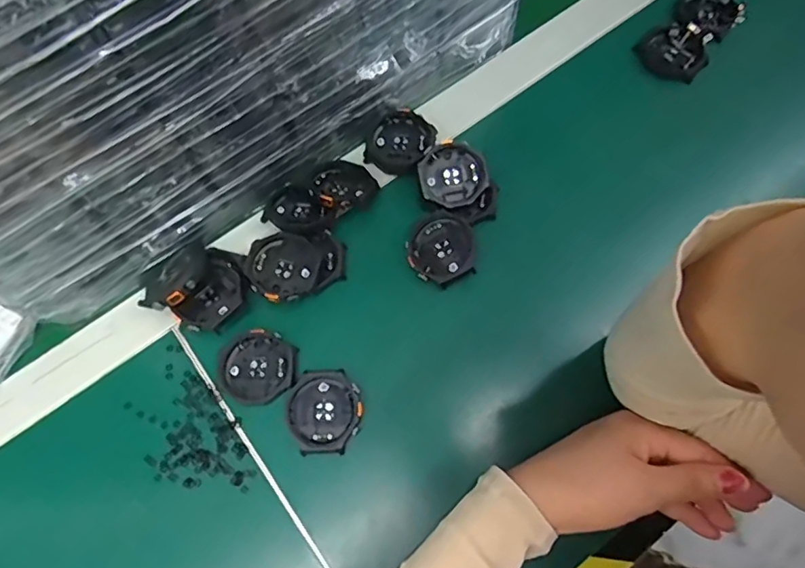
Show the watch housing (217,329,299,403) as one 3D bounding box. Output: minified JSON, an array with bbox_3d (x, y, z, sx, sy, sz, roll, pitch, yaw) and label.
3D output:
[{"bbox_3d":[-0.098,0.056,0.366,0.051,0.008,0.047,-1,69,2],"label":"watch housing"}]

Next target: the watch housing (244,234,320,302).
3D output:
[{"bbox_3d":[-0.084,-0.012,0.378,0.048,0.011,0.048,-1,69,2],"label":"watch housing"}]

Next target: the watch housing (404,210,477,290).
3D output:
[{"bbox_3d":[0.028,-0.026,0.387,0.047,0.009,0.052,-30,69,10],"label":"watch housing"}]

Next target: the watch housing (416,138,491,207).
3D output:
[{"bbox_3d":[0.037,-0.080,0.394,0.046,0.015,0.048,41,76,15],"label":"watch housing"}]

